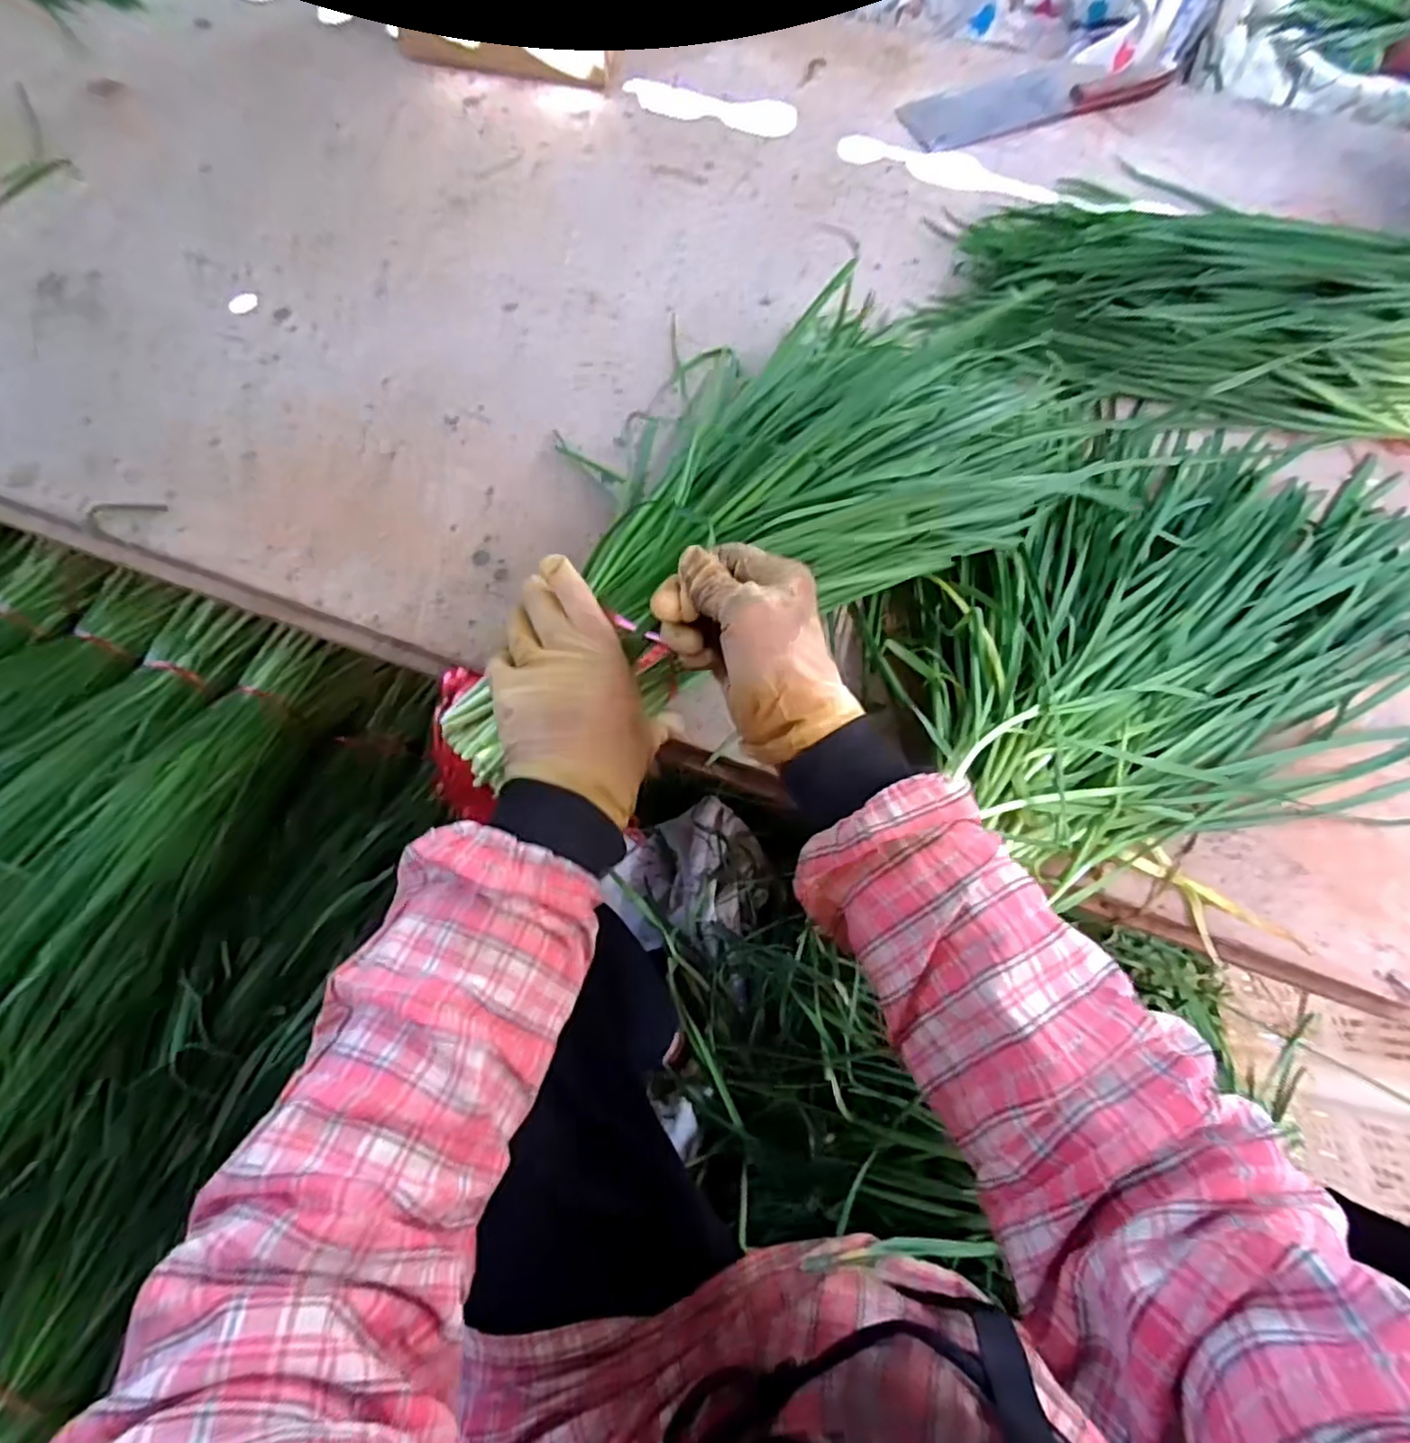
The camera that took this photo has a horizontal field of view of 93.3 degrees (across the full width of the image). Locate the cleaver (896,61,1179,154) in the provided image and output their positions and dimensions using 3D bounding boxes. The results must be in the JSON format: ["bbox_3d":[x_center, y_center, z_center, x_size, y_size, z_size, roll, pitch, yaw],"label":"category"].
[{"bbox_3d":[0.352,-0.671,0.709,0.292,0.016,0.088,-20,72,-9],"label":"cleaver"}]

